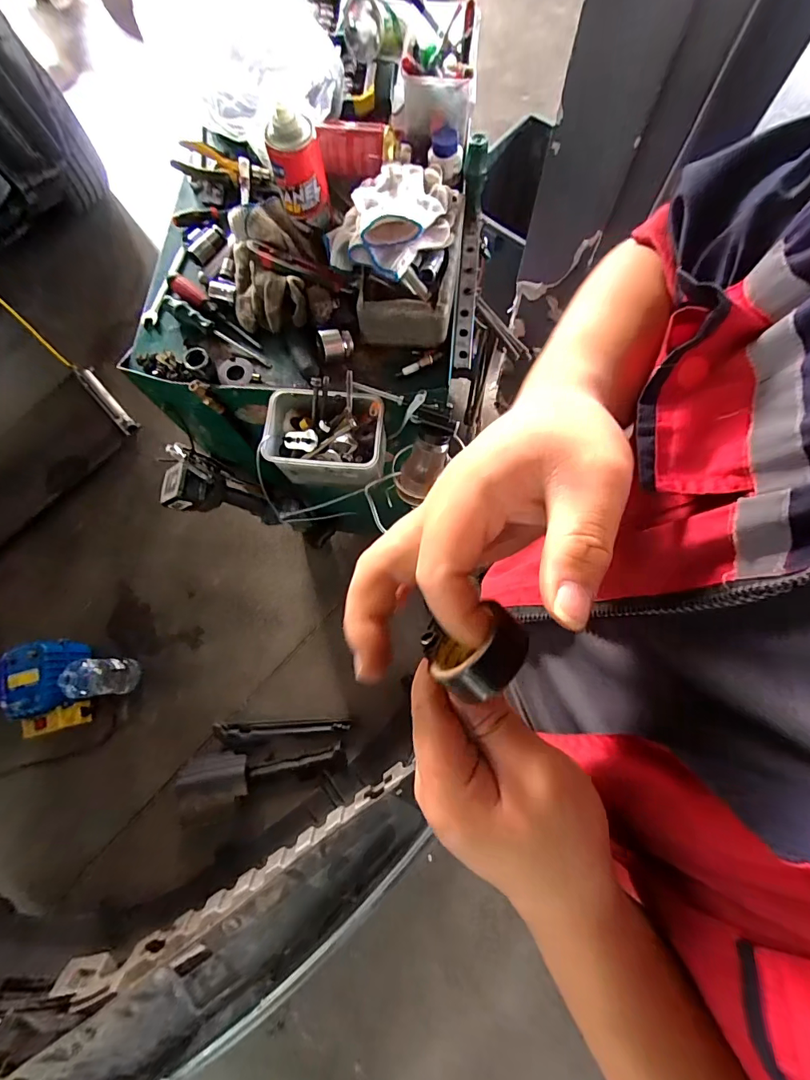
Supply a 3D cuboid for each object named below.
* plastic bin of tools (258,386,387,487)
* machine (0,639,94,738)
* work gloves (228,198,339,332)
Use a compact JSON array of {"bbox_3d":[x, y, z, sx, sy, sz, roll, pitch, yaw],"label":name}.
[{"bbox_3d":[-0.108,-0.137,0.638,0.160,0.098,0.117,6,76,5],"label":"plastic bin of tools"},{"bbox_3d":[-1.014,0.417,1.273,0.158,0.187,0.254,-12,75,-4],"label":"machine"},{"bbox_3d":[-0.188,-0.392,0.640,0.144,0.061,0.214,-18,76,-1],"label":"work gloves"}]

